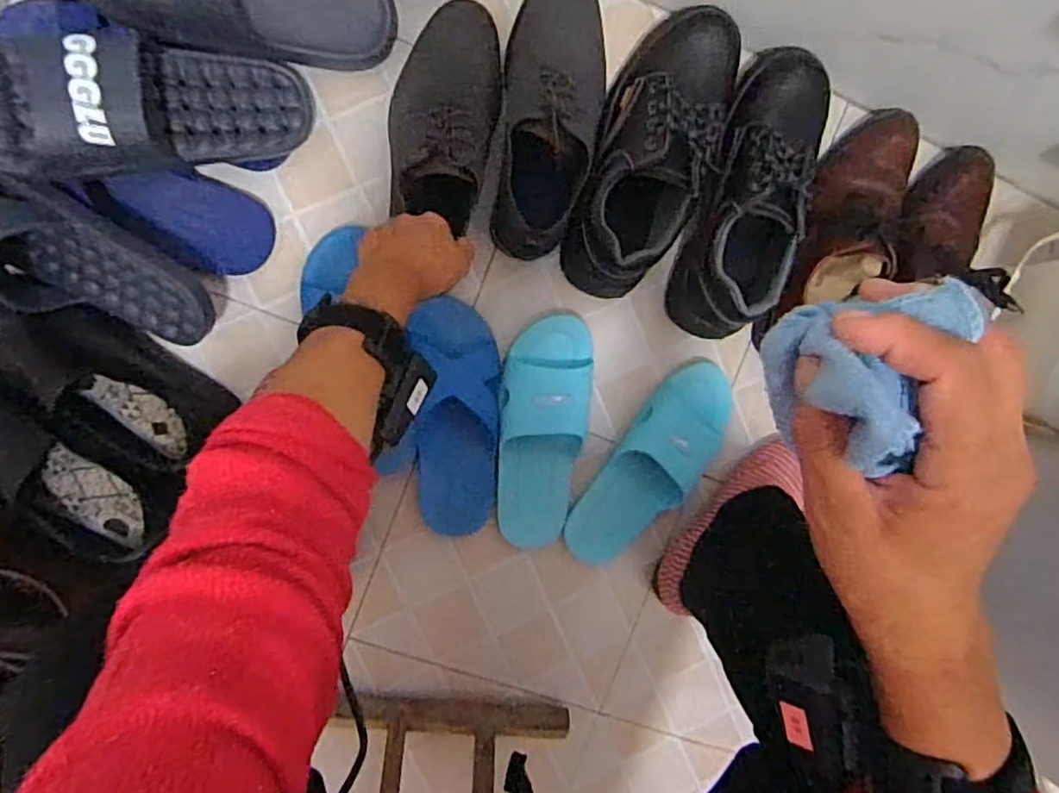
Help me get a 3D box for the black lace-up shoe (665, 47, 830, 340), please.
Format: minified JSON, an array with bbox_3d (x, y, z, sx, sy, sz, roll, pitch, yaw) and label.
[{"bbox_3d":[0.227,-0.199,0.679,0.108,0.116,0.278,20,93,-9],"label":"black lace-up shoe"}]

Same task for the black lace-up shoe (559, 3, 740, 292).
[{"bbox_3d":[0.118,-0.239,0.655,0.106,0.101,0.290,24,92,-9],"label":"black lace-up shoe"}]

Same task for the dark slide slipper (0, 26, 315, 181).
[{"bbox_3d":[-0.321,-0.253,0.575,0.279,0.084,0.097,-19,99,-31],"label":"dark slide slipper"}]

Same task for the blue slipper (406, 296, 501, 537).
[{"bbox_3d":[-0.075,0.028,0.710,0.084,0.049,0.245,-2,96,-7],"label":"blue slipper"}]

